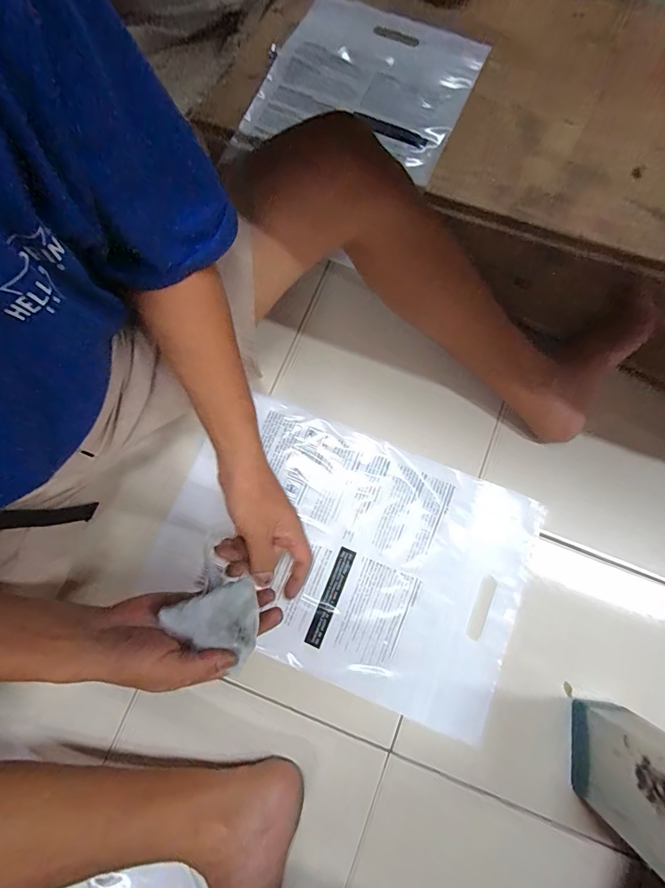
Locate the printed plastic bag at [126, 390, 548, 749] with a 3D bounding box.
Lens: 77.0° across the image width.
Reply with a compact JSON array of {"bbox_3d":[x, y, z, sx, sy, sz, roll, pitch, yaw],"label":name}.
[{"bbox_3d":[0.016,0.131,0.523,0.443,0.013,0.290,23,78,3],"label":"printed plastic bag"}]

